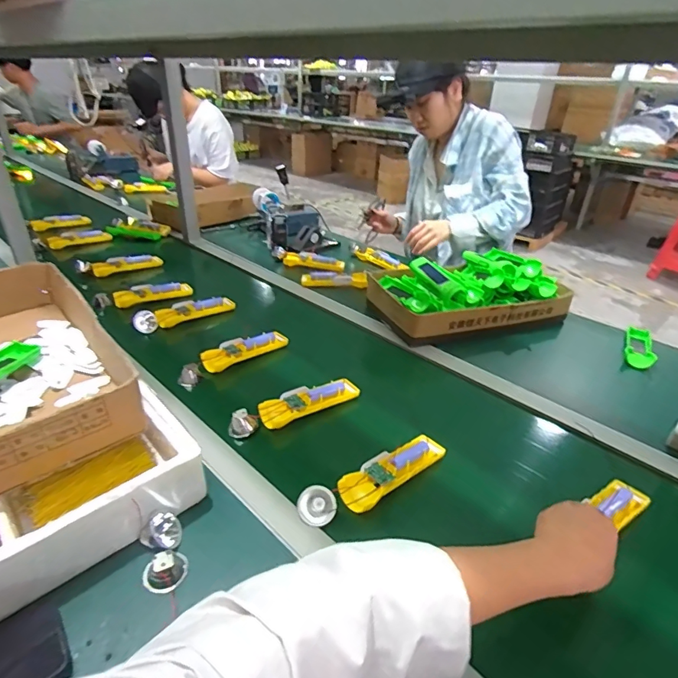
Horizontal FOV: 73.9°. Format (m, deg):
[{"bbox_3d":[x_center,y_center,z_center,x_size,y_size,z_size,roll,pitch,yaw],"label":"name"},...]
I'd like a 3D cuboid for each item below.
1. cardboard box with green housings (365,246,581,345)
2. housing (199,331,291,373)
[{"bbox_3d":[0.281,-0.107,1.001,0.390,0.112,0.224,-11,33,-21],"label":"cardboard box with green housings"},{"bbox_3d":[-0.176,0.018,0.849,0.174,0.031,0.043,-21,38,-34],"label":"housing"}]

